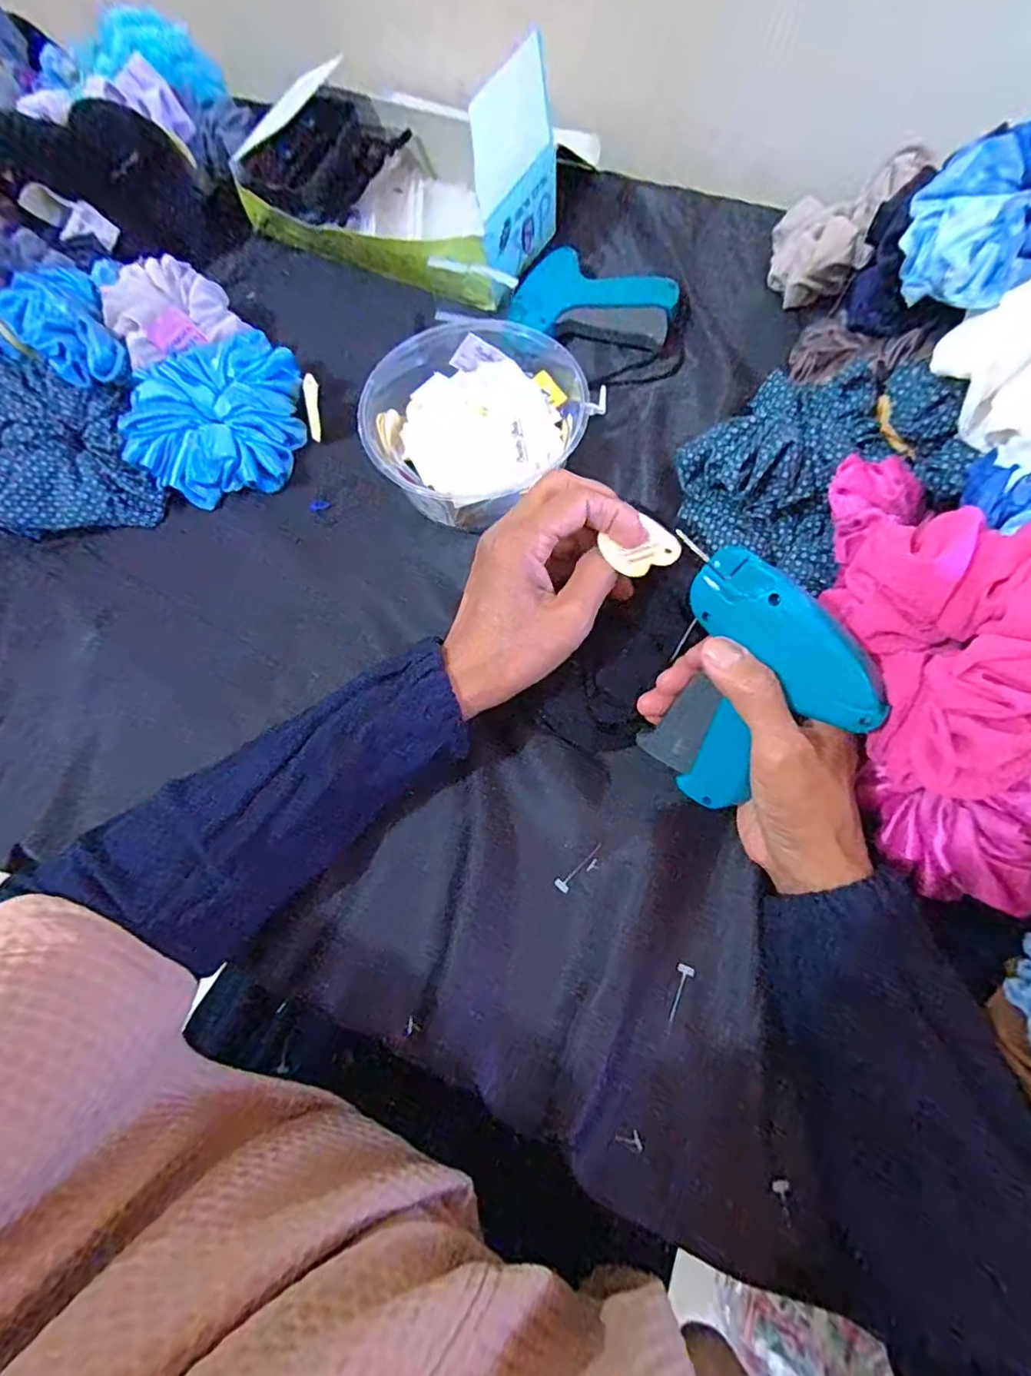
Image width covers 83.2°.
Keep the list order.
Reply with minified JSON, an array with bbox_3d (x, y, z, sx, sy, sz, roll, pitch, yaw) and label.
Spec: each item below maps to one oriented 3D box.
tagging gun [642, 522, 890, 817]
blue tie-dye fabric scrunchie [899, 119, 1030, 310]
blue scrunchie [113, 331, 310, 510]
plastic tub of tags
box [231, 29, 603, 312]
[{"bbox_3d":[0.111,0.001,0.294,0.025,0.119,0.104,-28,62,-39],"label":"tagging gun"},{"bbox_3d":[0.268,-0.249,0.310,0.103,0.069,0.093,34,75,13],"label":"blue tie-dye fabric scrunchie"},{"bbox_3d":[-0.213,-0.192,0.420,0.117,0.039,0.107,0,90,-8],"label":"blue scrunchie"},{"bbox_3d":[-0.023,-0.182,0.392,0.152,0.048,0.135,-41,74,-12],"label":"plastic tub of tags"},{"bbox_3d":[-0.099,-0.408,0.450,0.240,0.110,0.138,23,73,10],"label":"box"}]

